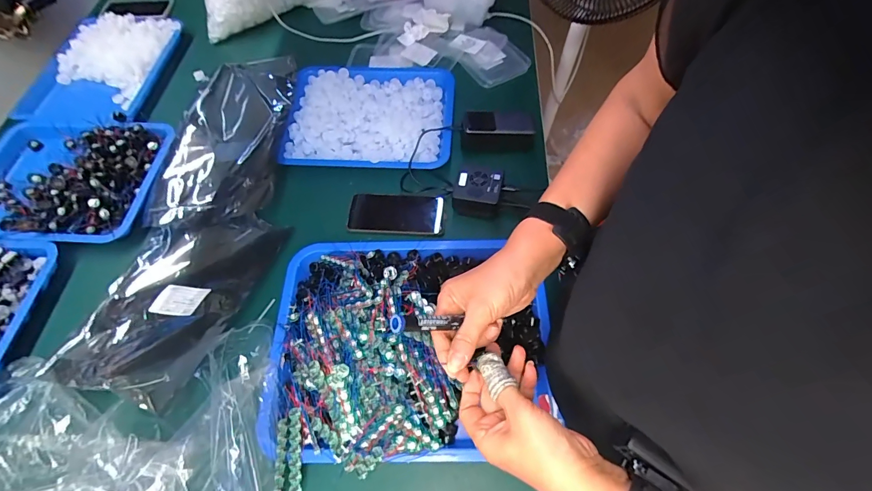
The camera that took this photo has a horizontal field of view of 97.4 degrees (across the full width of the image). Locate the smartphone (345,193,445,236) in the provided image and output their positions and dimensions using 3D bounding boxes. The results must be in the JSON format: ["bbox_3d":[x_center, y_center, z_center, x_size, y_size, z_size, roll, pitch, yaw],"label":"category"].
[{"bbox_3d":[-0.067,-0.054,0.654,0.160,0.016,0.071,1,62,1],"label":"smartphone"}]

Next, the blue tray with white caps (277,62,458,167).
[{"bbox_3d":[-0.123,-0.256,0.737,0.313,0.038,0.252,0,62,1],"label":"blue tray with white caps"}]

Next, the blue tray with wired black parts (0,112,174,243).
[{"bbox_3d":[-0.633,-0.120,0.646,0.290,0.045,0.234,2,62,2],"label":"blue tray with wired black parts"}]

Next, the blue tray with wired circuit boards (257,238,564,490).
[{"bbox_3d":[-0.046,0.120,0.514,0.359,0.082,0.320,-7,62,-2],"label":"blue tray with wired circuit boards"}]

